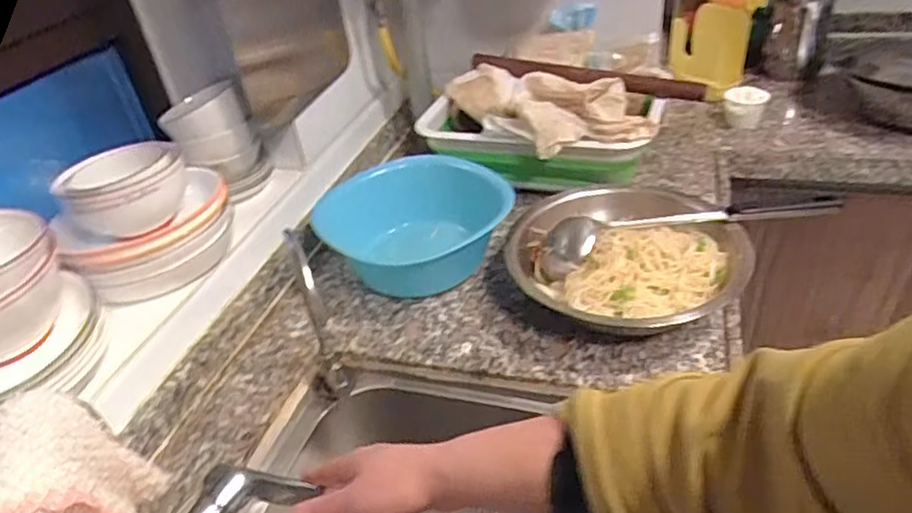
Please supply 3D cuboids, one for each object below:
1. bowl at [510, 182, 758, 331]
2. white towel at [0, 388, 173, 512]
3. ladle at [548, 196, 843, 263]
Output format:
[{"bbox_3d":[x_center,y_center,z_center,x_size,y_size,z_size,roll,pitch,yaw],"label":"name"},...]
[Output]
[{"bbox_3d":[0.210,-0.002,0.780,0.263,0.079,0.285,-4,36,3],"label":"bowl"},{"bbox_3d":[-0.183,0.117,0.315,0.033,0.101,0.097,-30,58,-3],"label":"white towel"},{"bbox_3d":[0.289,-0.047,0.773,0.349,0.033,0.060,-11,36,-4],"label":"ladle"}]

